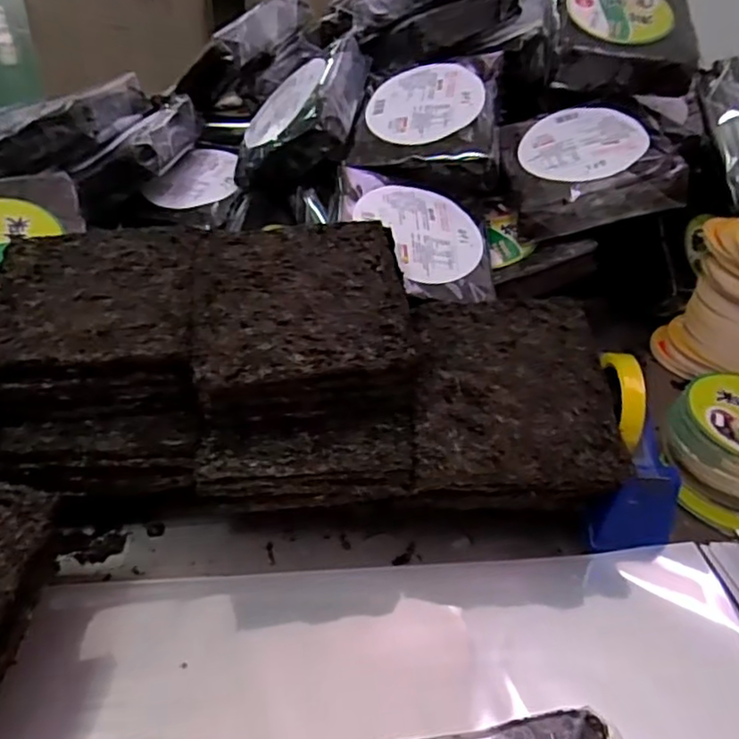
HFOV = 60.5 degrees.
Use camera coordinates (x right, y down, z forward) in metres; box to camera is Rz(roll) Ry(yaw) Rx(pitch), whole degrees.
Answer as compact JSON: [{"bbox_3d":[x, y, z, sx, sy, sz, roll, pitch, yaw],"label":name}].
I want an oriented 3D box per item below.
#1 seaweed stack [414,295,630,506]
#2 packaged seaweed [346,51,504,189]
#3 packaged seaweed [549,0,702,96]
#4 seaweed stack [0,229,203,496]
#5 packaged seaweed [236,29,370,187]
[{"bbox_3d":[0.125,0.024,0.585,0.174,0.043,0.197,-3,54,-1],"label":"seaweed stack"},{"bbox_3d":[0.078,-0.332,0.823,0.185,0.048,0.215,3,64,15],"label":"packaged seaweed"},{"bbox_3d":[0.332,-0.458,0.841,0.185,0.057,0.204,6,66,5],"label":"packaged seaweed"},{"bbox_3d":[-0.245,-0.015,0.586,0.173,0.138,0.217,-3,36,-8],"label":"seaweed stack"},{"bbox_3d":[-0.099,-0.349,0.884,0.183,0.068,0.257,-20,51,32],"label":"packaged seaweed"}]

